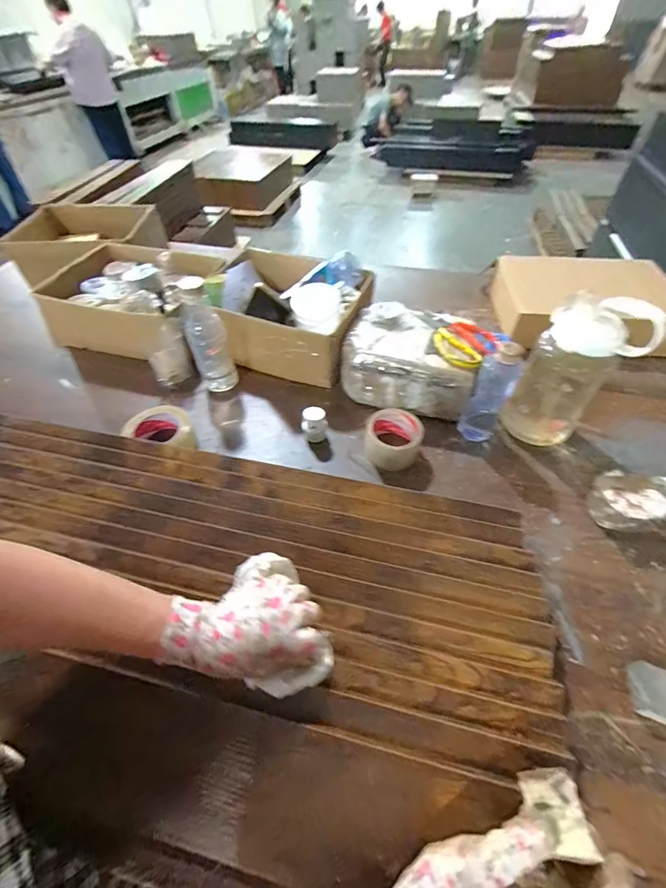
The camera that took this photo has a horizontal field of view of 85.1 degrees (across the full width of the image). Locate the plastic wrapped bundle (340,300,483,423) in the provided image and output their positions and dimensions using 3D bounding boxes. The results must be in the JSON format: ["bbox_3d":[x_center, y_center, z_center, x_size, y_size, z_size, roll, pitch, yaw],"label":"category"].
[{"bbox_3d":[0.145,-0.158,0.689,0.237,0.125,0.178,16,53,14],"label":"plastic wrapped bundle"}]

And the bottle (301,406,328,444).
[{"bbox_3d":[-0.032,-0.030,0.632,0.043,0.064,0.035,-6,51,-3],"label":"bottle"}]

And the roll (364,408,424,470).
[{"bbox_3d":[0.101,-0.008,0.612,0.092,0.055,0.088,-1,51,1],"label":"roll"}]

